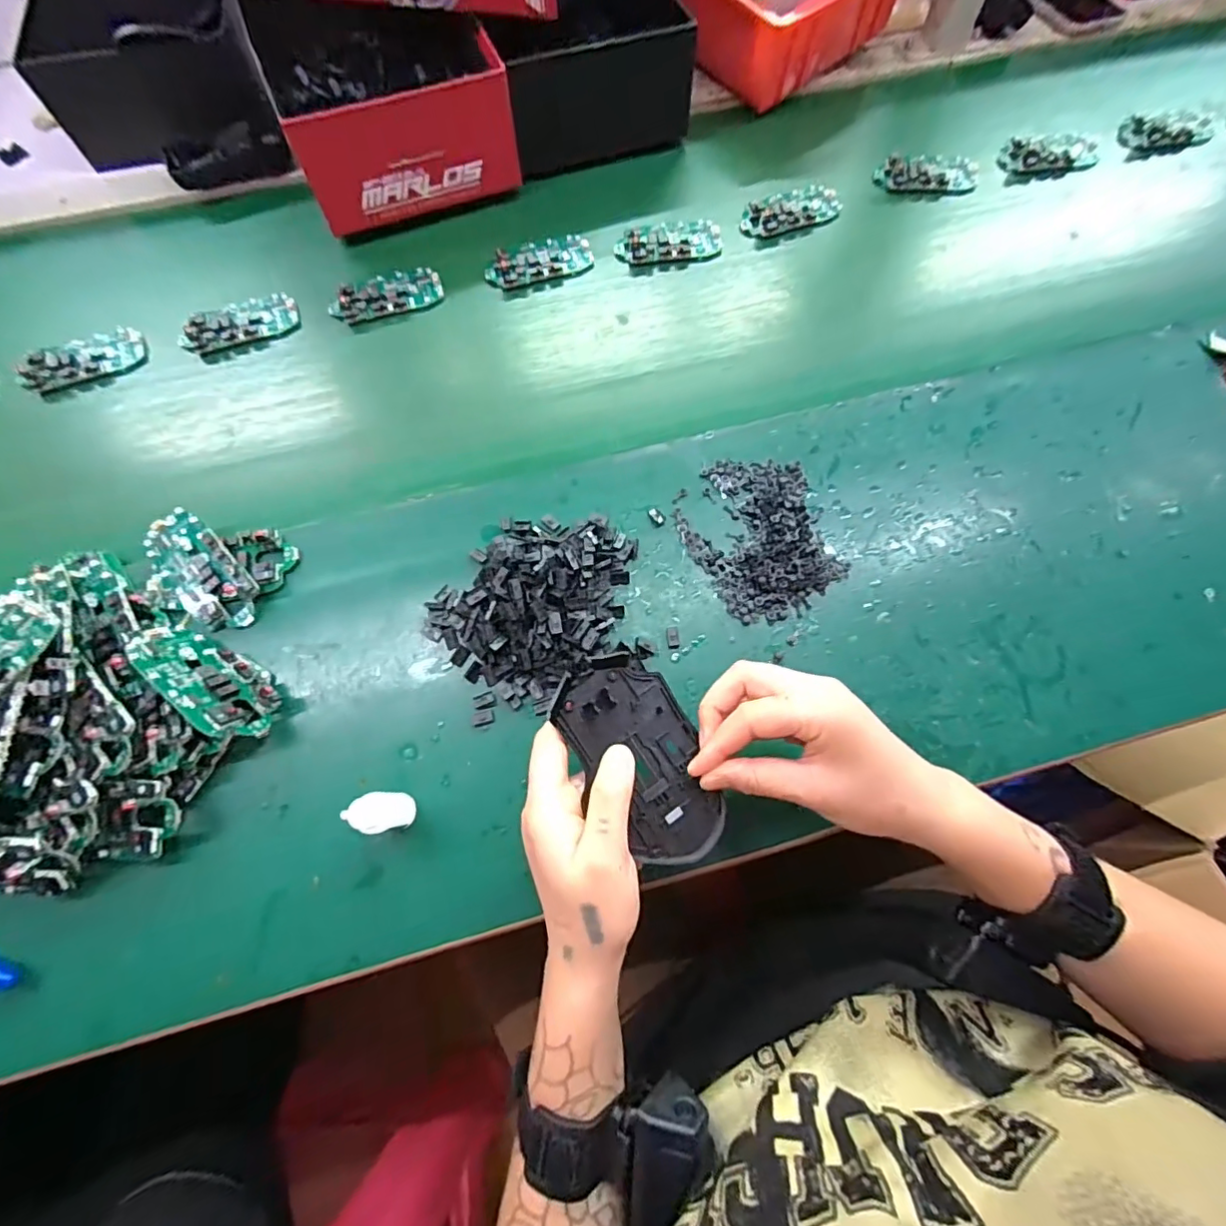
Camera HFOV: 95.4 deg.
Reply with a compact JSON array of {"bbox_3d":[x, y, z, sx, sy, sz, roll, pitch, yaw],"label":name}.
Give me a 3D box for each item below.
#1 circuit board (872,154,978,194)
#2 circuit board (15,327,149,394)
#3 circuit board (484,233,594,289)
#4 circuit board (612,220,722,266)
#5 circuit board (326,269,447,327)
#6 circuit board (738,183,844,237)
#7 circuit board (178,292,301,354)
[{"bbox_3d":[0.309,-0.431,0.548,0.094,0.016,0.032,3,70,1],"label":"circuit board"},{"bbox_3d":[-0.447,-0.215,0.470,0.092,0.013,0.048,-26,72,-9],"label":"circuit board"},{"bbox_3d":[-0.066,-0.321,0.509,0.097,0.013,0.041,-24,71,-8],"label":"circuit board"},{"bbox_3d":[0.052,-0.346,0.520,0.099,0.009,0.046,-13,70,-5],"label":"circuit board"},{"bbox_3d":[-0.202,-0.286,0.497,0.096,0.013,0.049,-17,71,-6],"label":"circuit board"},{"bbox_3d":[0.170,-0.383,0.533,0.099,0.012,0.046,-25,72,-9],"label":"circuit board"},{"bbox_3d":[-0.325,-0.255,0.487,0.094,0.014,0.042,-23,71,-8],"label":"circuit board"}]

